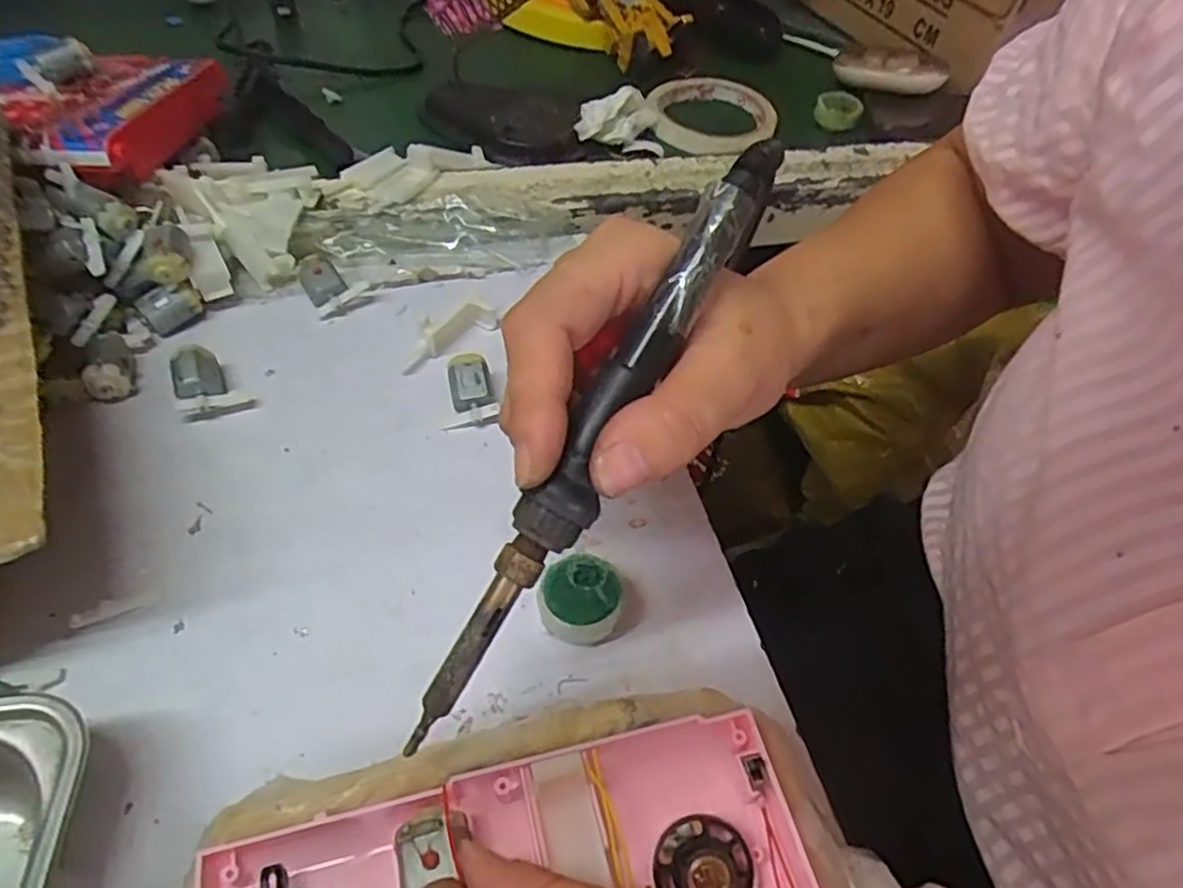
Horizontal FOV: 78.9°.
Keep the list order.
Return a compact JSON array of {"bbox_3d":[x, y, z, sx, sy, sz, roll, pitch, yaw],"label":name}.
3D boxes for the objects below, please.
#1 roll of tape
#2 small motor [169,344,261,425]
[{"bbox_3d":[0.089,-0.244,0.527,0.089,0.012,0.112,39,59,23],"label":"roll of tape"},{"bbox_3d":[-0.177,-0.029,0.333,0.031,0.019,0.033,-21,56,-19],"label":"small motor"}]

